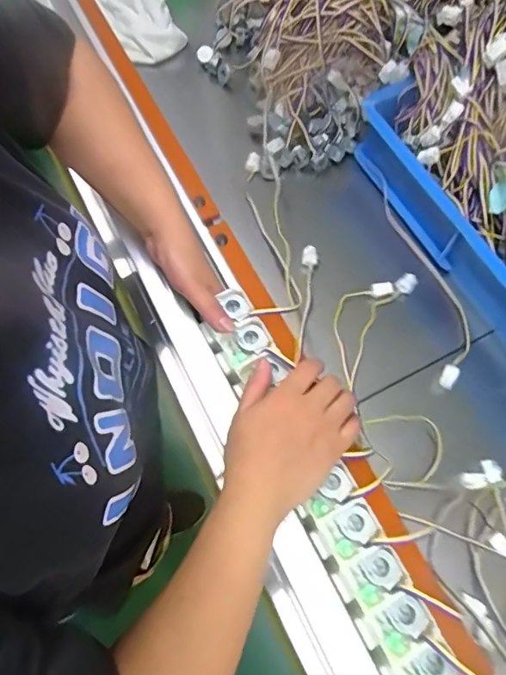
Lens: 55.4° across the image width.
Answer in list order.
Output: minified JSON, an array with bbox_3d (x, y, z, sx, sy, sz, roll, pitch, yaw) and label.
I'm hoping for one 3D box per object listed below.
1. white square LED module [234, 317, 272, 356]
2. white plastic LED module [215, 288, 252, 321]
[{"bbox_3d":[-0.002,0.001,0.432,0.026,0.015,0.031,-26,70,-11],"label":"white square LED module"},{"bbox_3d":[-0.016,-0.030,0.441,0.021,0.012,0.031,-32,72,-13],"label":"white plastic LED module"}]

